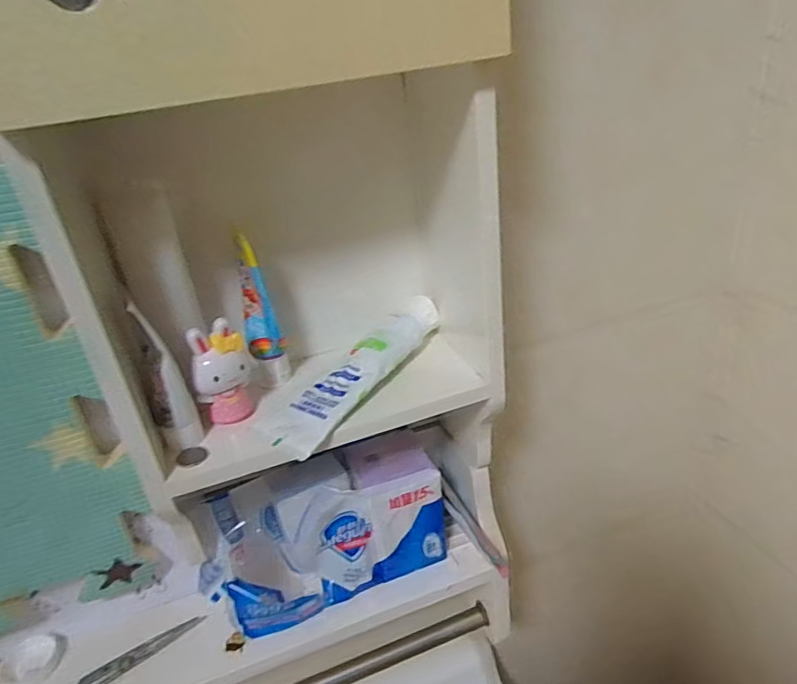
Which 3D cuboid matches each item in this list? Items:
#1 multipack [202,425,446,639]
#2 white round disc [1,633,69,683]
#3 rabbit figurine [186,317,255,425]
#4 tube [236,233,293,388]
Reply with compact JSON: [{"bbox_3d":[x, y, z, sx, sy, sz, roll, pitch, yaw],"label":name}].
[{"bbox_3d":[-0.057,0.159,0.463,0.191,0.114,0.080,-13,27,-9],"label":"multipack"},{"bbox_3d":[-0.289,0.252,0.445,0.014,0.034,0.043,14,34,36],"label":"white round disc"},{"bbox_3d":[-0.113,0.021,0.360,0.034,0.070,0.023,-14,28,-13],"label":"rabbit figurine"},{"bbox_3d":[-0.098,-0.019,0.393,0.024,0.108,0.043,-14,28,-13],"label":"tube"}]

